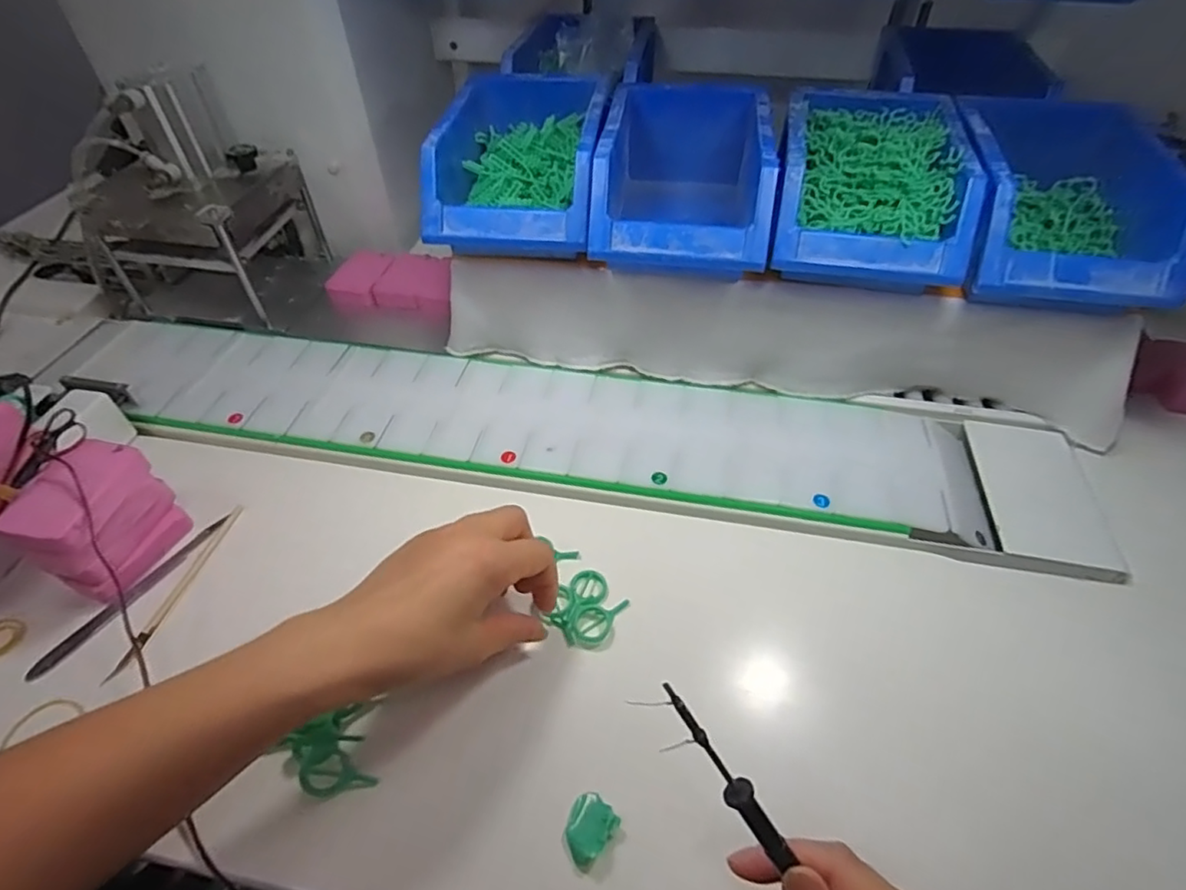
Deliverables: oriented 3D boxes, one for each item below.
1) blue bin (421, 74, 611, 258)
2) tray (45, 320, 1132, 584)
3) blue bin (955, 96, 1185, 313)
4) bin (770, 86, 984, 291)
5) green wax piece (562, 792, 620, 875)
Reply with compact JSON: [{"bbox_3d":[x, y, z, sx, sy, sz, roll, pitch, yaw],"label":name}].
[{"bbox_3d":[-0.053,-0.224,0.483,0.121,0.073,0.179,5,48,5],"label":"blue bin"},{"bbox_3d":[-0.035,-0.020,0.491,0.821,0.022,0.142,9,48,8],"label":"tray"},{"bbox_3d":[0.322,-0.160,0.417,0.131,0.078,0.164,9,48,8],"label":"blue bin"},{"bbox_3d":[0.199,-0.189,0.448,0.127,0.077,0.174,9,49,9],"label":"bin"},{"bbox_3d":[-0.003,0.191,0.300,0.023,0.010,0.029,31,55,25],"label":"green wax piece"}]

